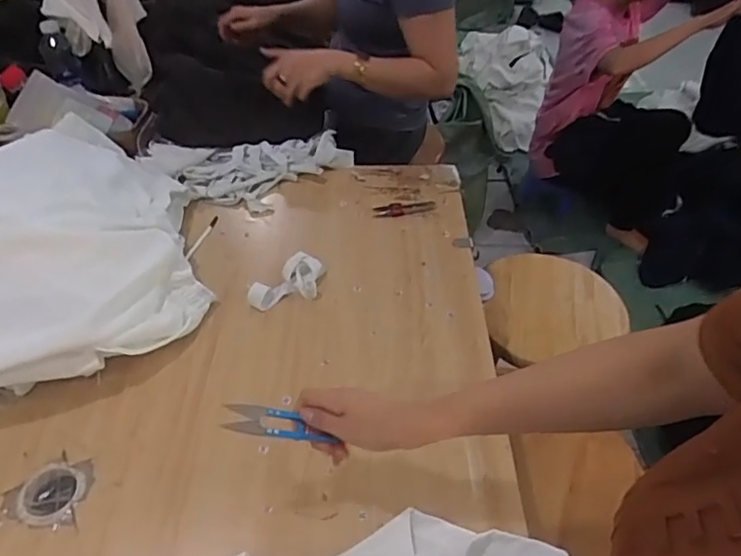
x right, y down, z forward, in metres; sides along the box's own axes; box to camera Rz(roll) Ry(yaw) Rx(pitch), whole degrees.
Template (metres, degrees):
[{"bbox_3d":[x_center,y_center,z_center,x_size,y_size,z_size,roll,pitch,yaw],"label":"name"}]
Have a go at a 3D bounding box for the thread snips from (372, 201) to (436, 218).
[{"bbox_3d":[0.054,-0.114,0.952,0.107,0.008,0.032,-10,46,-12],"label":"thread snips"}]

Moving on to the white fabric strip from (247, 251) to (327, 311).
[{"bbox_3d":[-0.112,0.006,0.816,0.072,0.017,0.116,32,52,27],"label":"white fabric strip"}]

